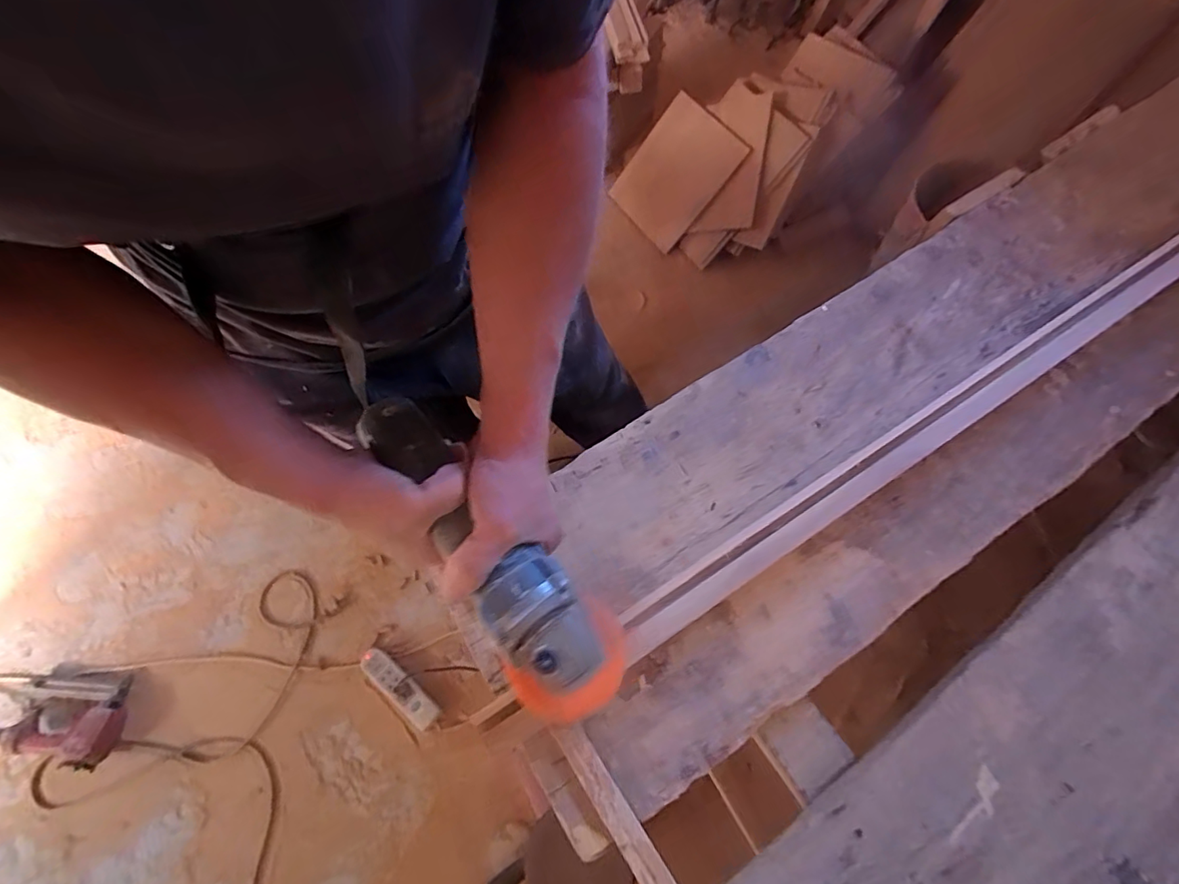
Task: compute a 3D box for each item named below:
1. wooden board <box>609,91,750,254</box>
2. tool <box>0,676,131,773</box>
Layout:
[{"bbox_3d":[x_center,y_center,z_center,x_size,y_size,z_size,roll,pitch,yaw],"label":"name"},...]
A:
[{"bbox_3d":[0.260,-0.832,1.598,0.293,0.016,0.366,47,110,14],"label":"wooden board"},{"bbox_3d":[-1.105,0.575,1.061,0.289,0.060,0.172,-1,64,1],"label":"tool"}]

